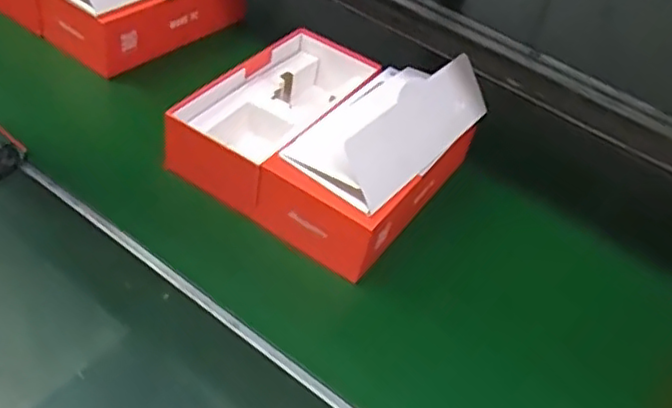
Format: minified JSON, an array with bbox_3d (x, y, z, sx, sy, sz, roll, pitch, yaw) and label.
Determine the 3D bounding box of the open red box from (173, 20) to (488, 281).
[{"bbox_3d":[-0.003,-0.070,0.514,0.186,0.087,0.195,32,48,17],"label":"open red box"}]

